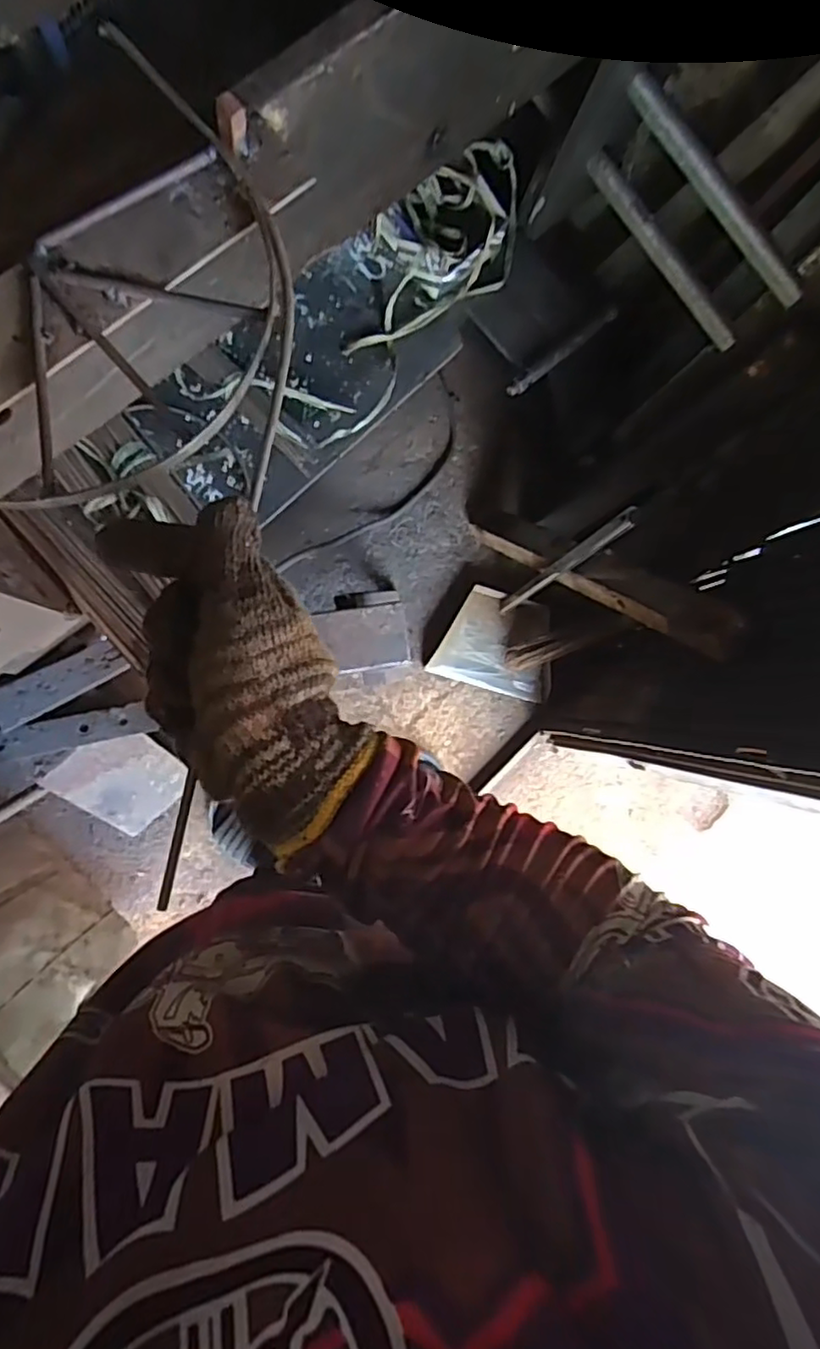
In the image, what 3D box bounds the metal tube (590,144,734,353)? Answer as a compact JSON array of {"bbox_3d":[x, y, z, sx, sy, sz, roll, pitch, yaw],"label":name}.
[{"bbox_3d":[0.280,-0.464,0.735,0.022,0.016,0.249,-37,94,-6],"label":"metal tube"}]

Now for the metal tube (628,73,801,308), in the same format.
[{"bbox_3d":[0.299,-0.466,0.645,0.023,0.024,0.254,-39,94,-6],"label":"metal tube"}]

